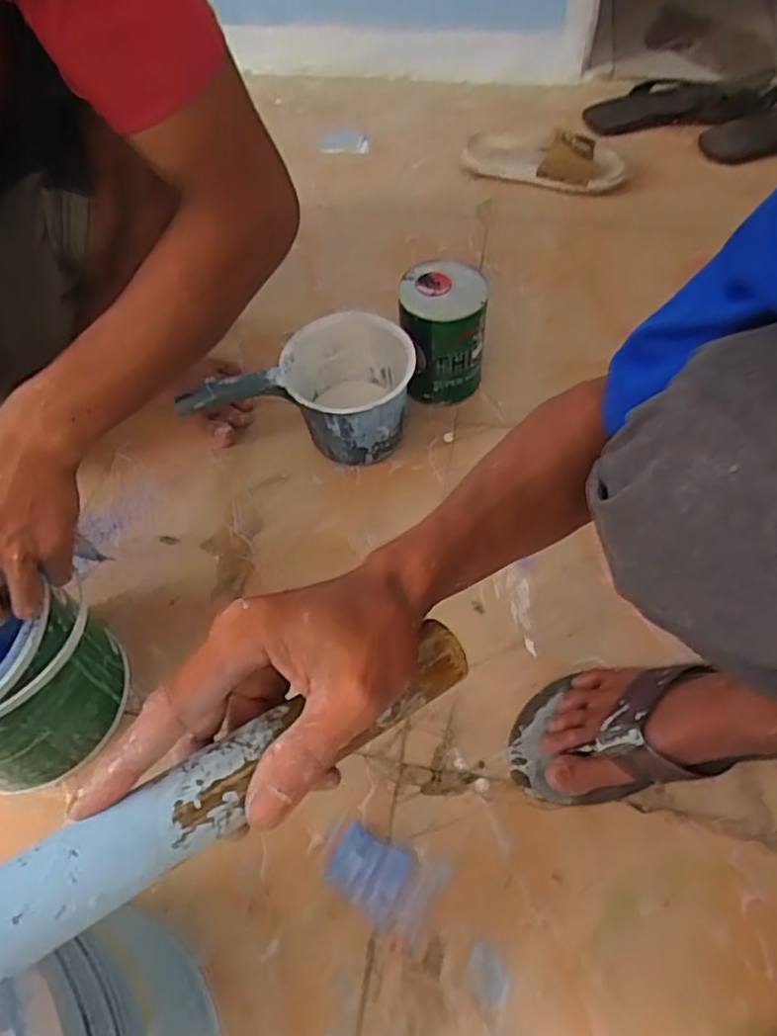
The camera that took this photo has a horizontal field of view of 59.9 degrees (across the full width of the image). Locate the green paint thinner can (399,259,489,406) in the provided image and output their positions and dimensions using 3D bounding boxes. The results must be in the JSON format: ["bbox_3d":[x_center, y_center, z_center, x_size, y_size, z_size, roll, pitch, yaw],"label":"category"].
[{"bbox_3d":[0.062,-0.210,0.799,0.093,0.149,0.098,-1,58,1],"label":"green paint thinner can"}]

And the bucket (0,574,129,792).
[{"bbox_3d":[-0.340,0.129,0.575,0.185,0.192,0.170,-1,58,1],"label":"bucket"}]

